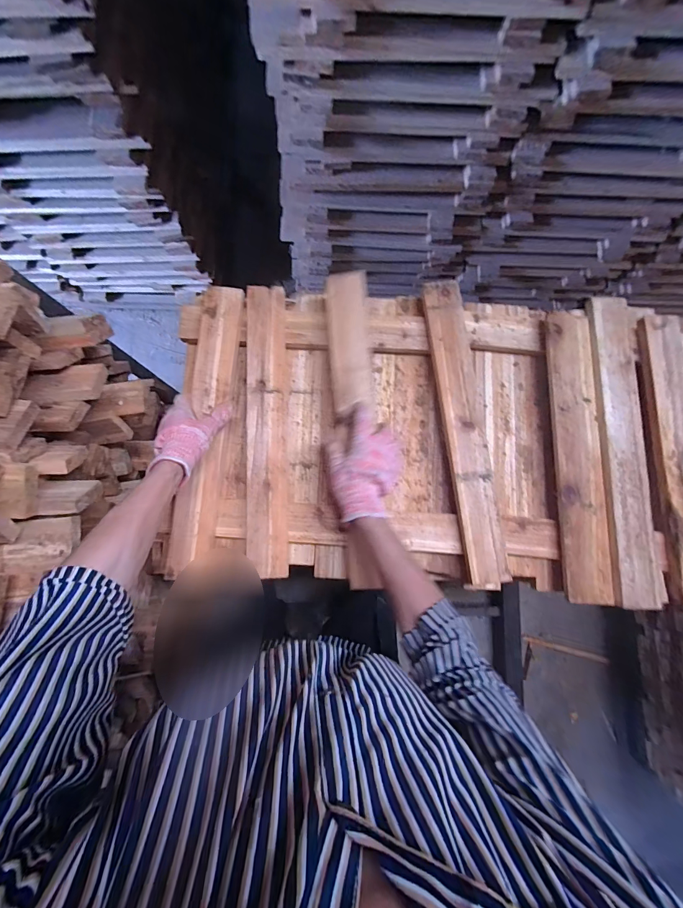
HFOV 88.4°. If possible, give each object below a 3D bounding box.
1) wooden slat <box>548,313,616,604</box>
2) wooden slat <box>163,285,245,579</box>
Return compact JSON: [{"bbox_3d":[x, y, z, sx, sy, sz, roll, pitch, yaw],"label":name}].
[{"bbox_3d":[0.419,-0.009,0.618,0.074,0.023,0.510,1,82,-2],"label":"wooden slat"},{"bbox_3d":[-0.220,-0.054,0.588,0.068,0.030,0.475,5,81,-1],"label":"wooden slat"}]

